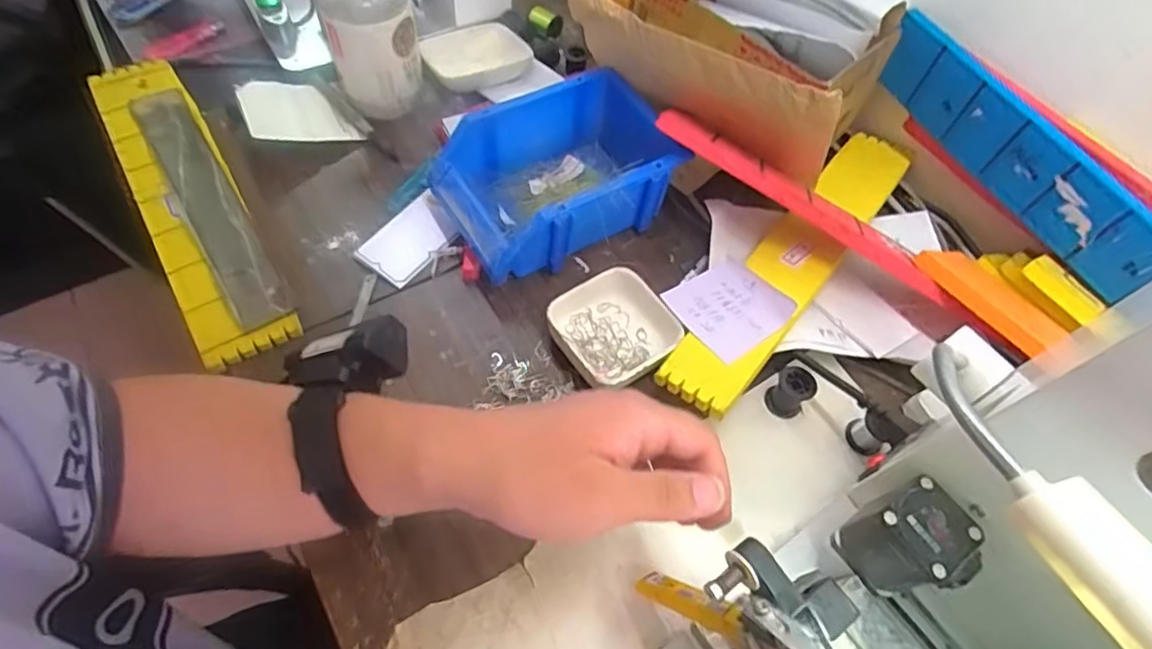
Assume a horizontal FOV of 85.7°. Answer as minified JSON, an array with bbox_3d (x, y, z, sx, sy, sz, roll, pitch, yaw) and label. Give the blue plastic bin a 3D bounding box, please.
[{"bbox_3d":[-0.017,-0.126,0.512,0.180,0.068,0.128,-25,65,-18],"label":"blue plastic bin"}]

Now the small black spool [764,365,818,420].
[{"bbox_3d":[0.158,0.050,0.455,0.027,0.030,0.031,42,64,18],"label":"small black spool"}]

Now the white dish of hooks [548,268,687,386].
[{"bbox_3d":[0.029,0.004,0.471,0.087,0.027,0.087,-27,65,-19],"label":"white dish of hooks"}]

